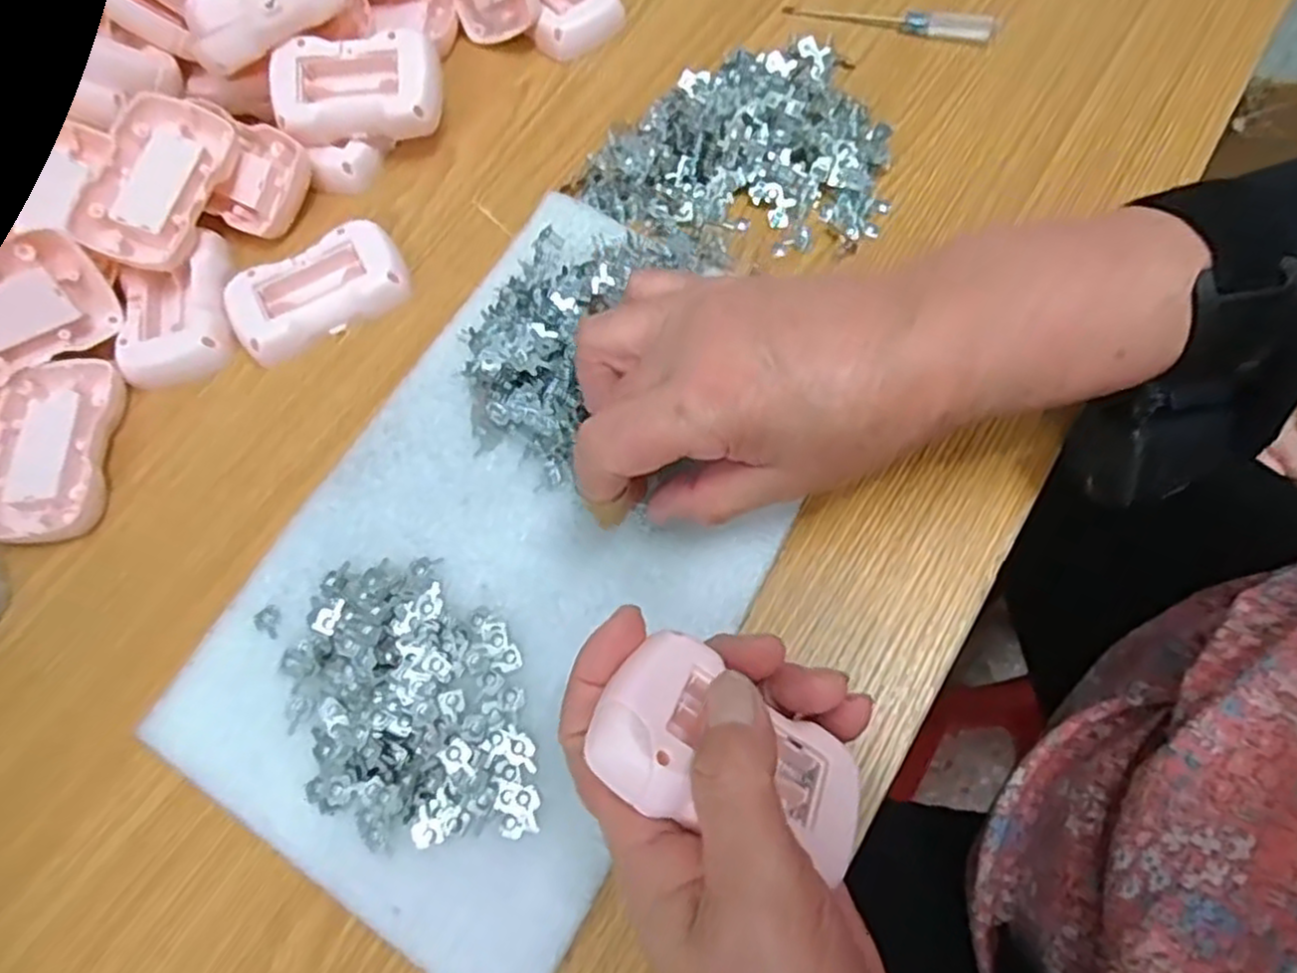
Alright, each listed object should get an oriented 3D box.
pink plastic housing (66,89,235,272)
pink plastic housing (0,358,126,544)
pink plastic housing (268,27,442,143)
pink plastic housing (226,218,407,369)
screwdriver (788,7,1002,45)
[{"bbox_3d":[-0.246,-0.151,0.371,0.054,0.019,0.088,14,76,-5],"label":"pink plastic housing"},{"bbox_3d":[-0.274,-0.016,0.341,0.054,0.015,0.087,-5,67,3],"label":"pink plastic housing"},{"bbox_3d":[-0.152,-0.209,0.387,0.085,0.020,0.051,-2,88,2],"label":"pink plastic housing"},{"bbox_3d":[-0.163,-0.097,0.364,0.085,0.013,0.050,-31,68,-8],"label":"pink plastic housing"},{"bbox_3d":[0.137,-0.270,0.422,0.118,0.017,0.012,19,70,13],"label":"screwdriver"}]

